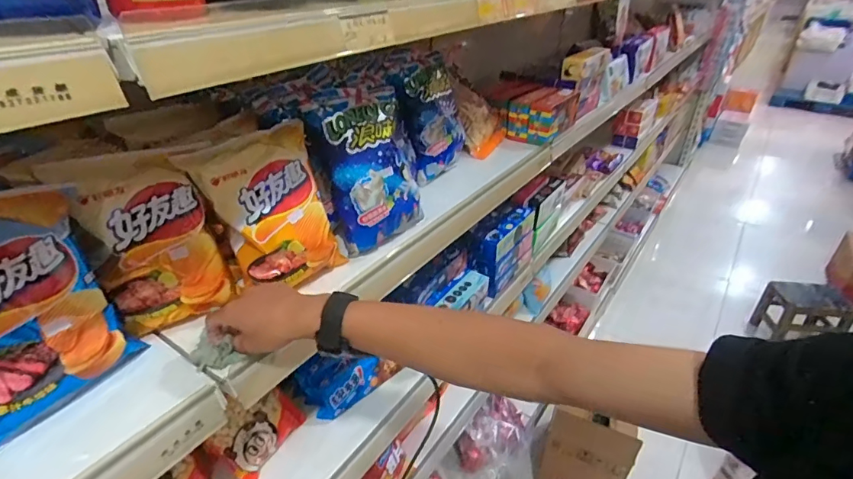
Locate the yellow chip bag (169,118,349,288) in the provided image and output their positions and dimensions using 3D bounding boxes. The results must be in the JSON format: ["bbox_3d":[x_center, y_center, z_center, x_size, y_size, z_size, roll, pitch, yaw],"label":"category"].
[{"bbox_3d":[-0.202,-0.038,0.601,0.152,0.211,0.074,-31,8,-33],"label":"yellow chip bag"}]

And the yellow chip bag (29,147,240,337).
[{"bbox_3d":[-0.325,0.000,0.543,0.135,0.208,0.060,-19,16,-28],"label":"yellow chip bag"}]

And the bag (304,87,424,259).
[{"bbox_3d":[-0.079,-0.103,0.692,0.090,0.199,0.147,24,39,33],"label":"bag"}]

